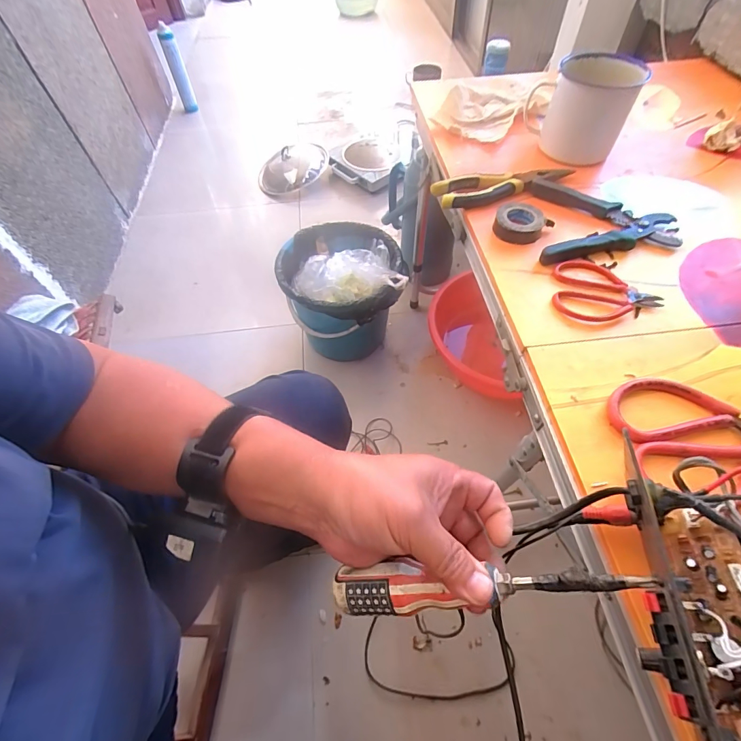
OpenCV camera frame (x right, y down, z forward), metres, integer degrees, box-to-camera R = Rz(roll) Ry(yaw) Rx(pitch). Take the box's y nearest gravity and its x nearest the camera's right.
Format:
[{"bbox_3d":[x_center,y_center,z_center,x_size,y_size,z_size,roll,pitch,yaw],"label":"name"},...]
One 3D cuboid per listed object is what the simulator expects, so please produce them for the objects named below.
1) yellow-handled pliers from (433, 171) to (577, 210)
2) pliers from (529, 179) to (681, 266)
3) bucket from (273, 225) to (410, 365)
[{"bbox_3d":[0.166,-0.239,0.490,0.172,0.016,0.048,-18,58,-9],"label":"yellow-handled pliers"},{"bbox_3d":[0.272,-0.172,0.447,0.152,0.016,0.140,5,57,5],"label":"pliers"},{"bbox_3d":[-0.069,-0.183,0.963,0.269,0.264,0.276,-1,57,2],"label":"bucket"}]

